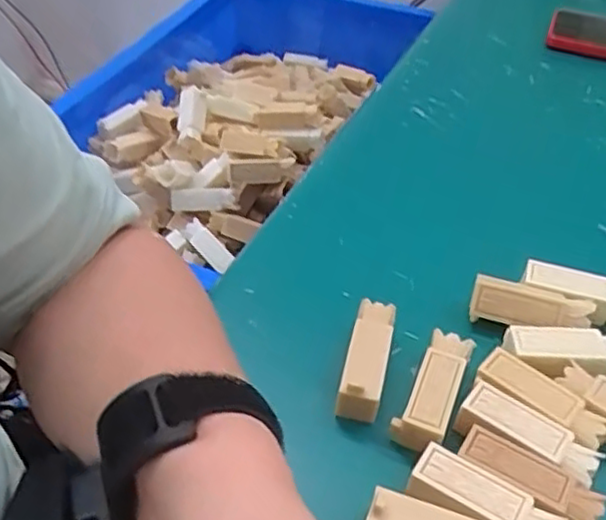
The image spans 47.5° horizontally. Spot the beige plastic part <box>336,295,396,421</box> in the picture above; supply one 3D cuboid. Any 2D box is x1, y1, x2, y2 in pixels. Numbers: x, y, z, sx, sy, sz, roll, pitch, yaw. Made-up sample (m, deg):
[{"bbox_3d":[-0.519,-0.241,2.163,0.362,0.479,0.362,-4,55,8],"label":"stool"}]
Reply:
[{"bbox_3d":[0.032,0.048,0.337,0.019,0.022,0.059,10,42,8],"label":"beige plastic part"}]

